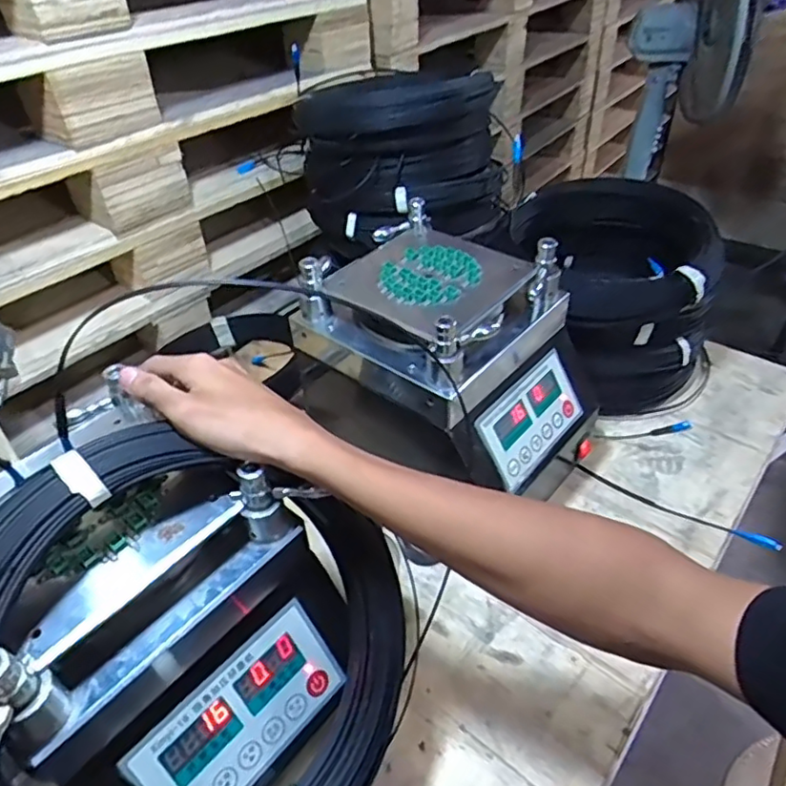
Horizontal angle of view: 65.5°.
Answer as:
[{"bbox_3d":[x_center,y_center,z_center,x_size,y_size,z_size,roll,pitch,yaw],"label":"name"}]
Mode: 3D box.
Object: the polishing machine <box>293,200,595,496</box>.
[{"bbox_3d":[0.070,-0.017,0.706,0.269,0.285,0.219,25,49,28],"label":"polishing machine"}]

